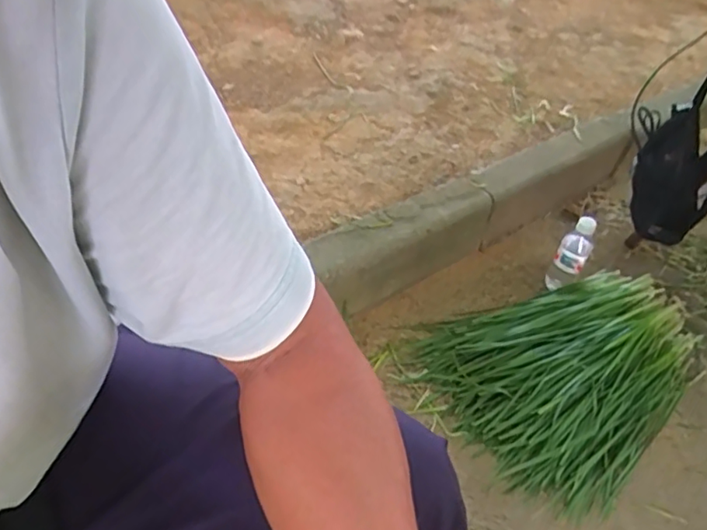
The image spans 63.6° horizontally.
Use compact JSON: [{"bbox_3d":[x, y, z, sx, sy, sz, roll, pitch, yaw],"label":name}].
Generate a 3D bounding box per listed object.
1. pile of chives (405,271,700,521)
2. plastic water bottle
[{"bbox_3d":[0.359,0.151,0.997,0.386,0.094,0.468,37,51,27],"label":"pile of chives"},{"bbox_3d":[0.426,-0.020,1.111,0.058,0.168,0.061,26,47,18],"label":"plastic water bottle"}]

